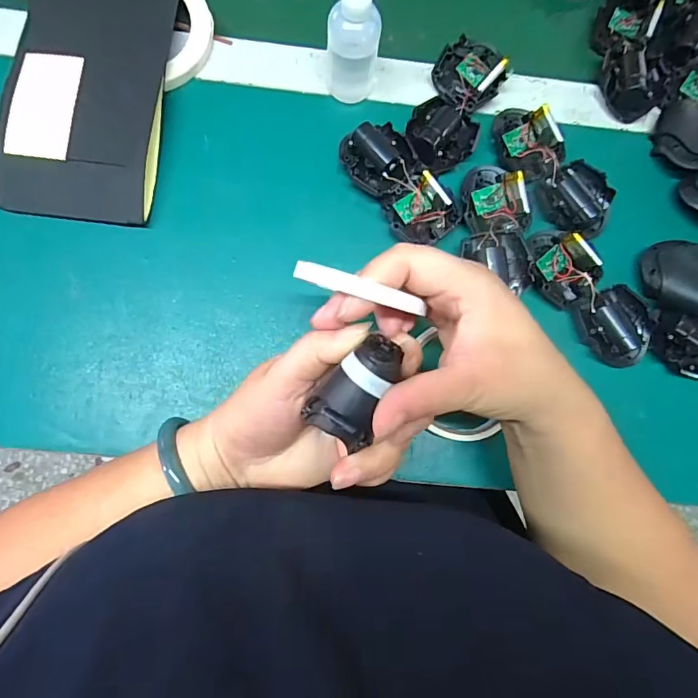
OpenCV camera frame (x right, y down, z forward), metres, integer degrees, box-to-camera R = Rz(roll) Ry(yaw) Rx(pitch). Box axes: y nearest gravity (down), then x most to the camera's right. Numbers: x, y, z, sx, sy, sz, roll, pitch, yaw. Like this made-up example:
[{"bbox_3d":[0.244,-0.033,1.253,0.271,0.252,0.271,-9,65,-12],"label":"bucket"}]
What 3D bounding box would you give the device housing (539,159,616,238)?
[{"bbox_3d":[0.180,-0.116,0.357,0.056,0.014,0.057,-39,85,-8],"label":"device housing"}]

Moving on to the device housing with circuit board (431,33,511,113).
[{"bbox_3d":[0.097,-0.222,0.364,0.057,0.021,0.052,1,81,-4],"label":"device housing with circuit board"}]

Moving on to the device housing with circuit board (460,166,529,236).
[{"bbox_3d":[0.111,-0.116,0.351,0.047,0.024,0.054,-14,82,-6],"label":"device housing with circuit board"}]

